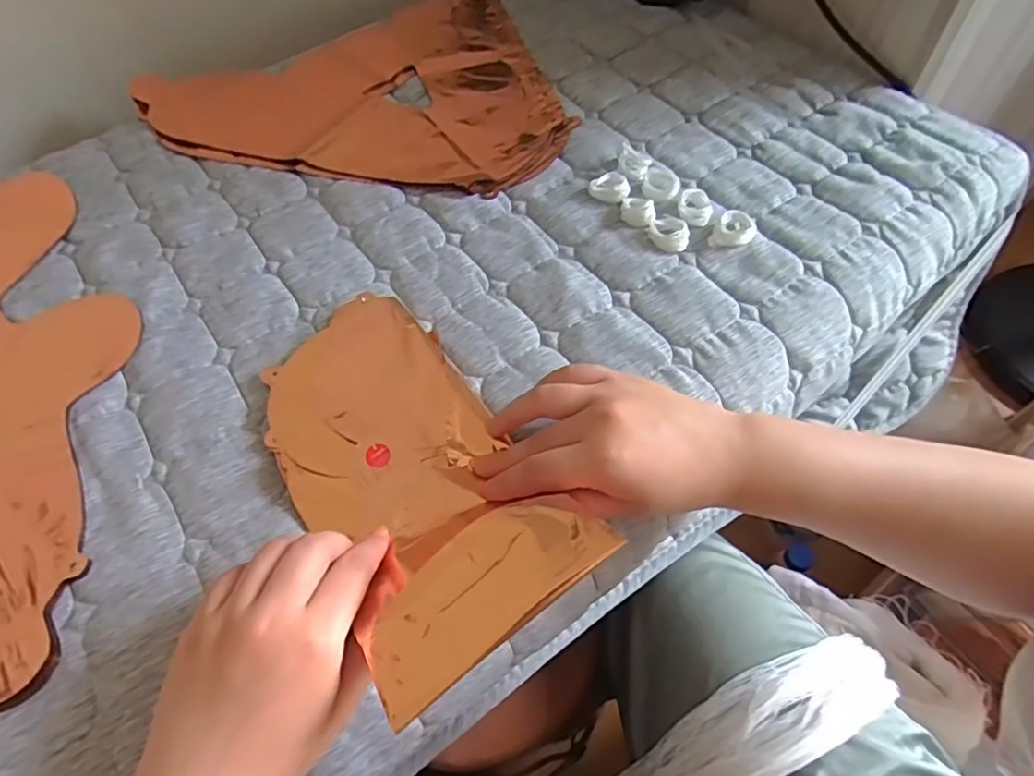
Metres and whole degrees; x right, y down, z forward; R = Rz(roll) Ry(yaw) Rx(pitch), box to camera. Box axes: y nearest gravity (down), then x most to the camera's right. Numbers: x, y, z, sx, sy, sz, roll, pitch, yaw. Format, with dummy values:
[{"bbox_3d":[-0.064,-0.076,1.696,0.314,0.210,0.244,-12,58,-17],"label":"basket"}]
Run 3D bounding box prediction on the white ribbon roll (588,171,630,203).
[{"bbox_3d":[0.077,-0.163,0.486,0.028,0.012,0.030,-2,58,2],"label":"white ribbon roll"}]

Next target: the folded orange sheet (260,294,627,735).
[{"bbox_3d":[-0.066,0.045,0.359,0.131,0.040,0.255,-29,56,-14],"label":"folded orange sheet"}]

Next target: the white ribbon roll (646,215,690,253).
[{"bbox_3d":[0.118,-0.120,0.458,0.027,0.009,0.033,-35,62,-17],"label":"white ribbon roll"}]

